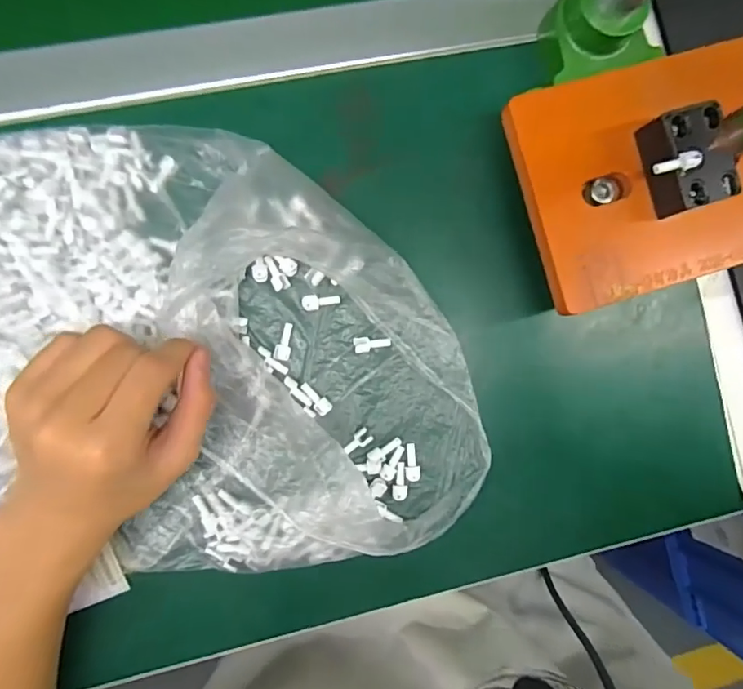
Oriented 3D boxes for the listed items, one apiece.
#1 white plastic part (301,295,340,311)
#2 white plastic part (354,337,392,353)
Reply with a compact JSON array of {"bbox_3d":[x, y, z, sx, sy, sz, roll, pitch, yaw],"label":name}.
[{"bbox_3d":[-0.032,-0.027,0.322,0.024,0.006,0.010,-8,93,-22],"label":"white plastic part"},{"bbox_3d":[0.001,-0.001,0.326,0.024,0.006,0.010,-8,91,-6],"label":"white plastic part"}]

